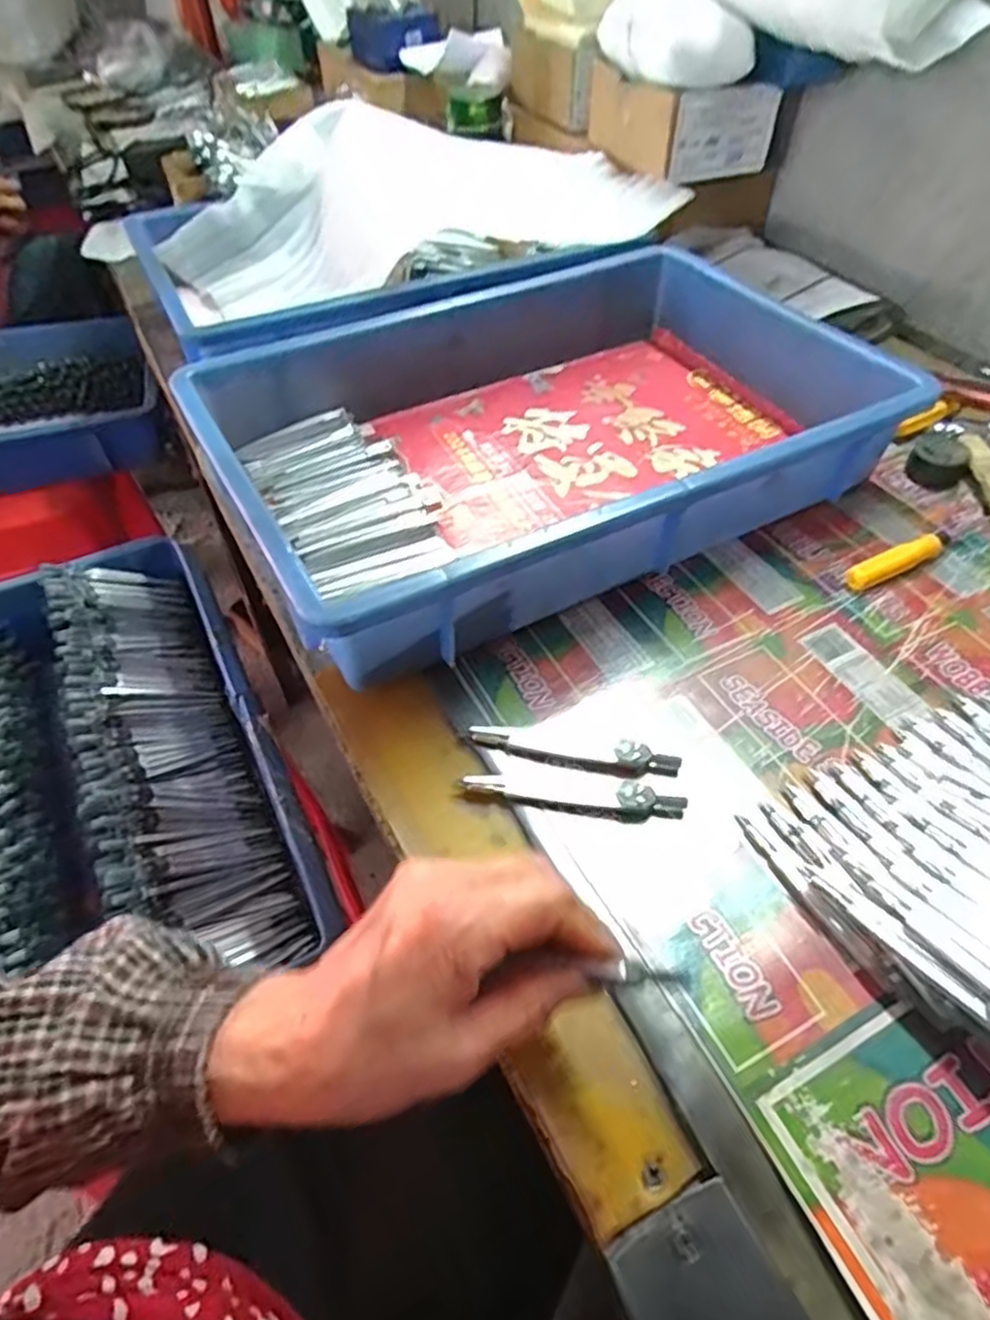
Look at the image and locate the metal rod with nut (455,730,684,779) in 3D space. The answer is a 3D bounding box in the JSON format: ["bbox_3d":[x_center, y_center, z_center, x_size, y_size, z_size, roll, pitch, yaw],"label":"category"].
[{"bbox_3d":[0.039,0.047,0.375,0.110,0.010,0.015,7,50,7],"label":"metal rod with nut"}]

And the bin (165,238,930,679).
[{"bbox_3d":[0.031,-0.168,0.511,0.430,0.082,0.307,-24,53,-18],"label":"bin"}]

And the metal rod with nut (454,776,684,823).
[{"bbox_3d":[0.038,0.068,0.356,0.110,0.012,0.016,4,50,5],"label":"metal rod with nut"}]

